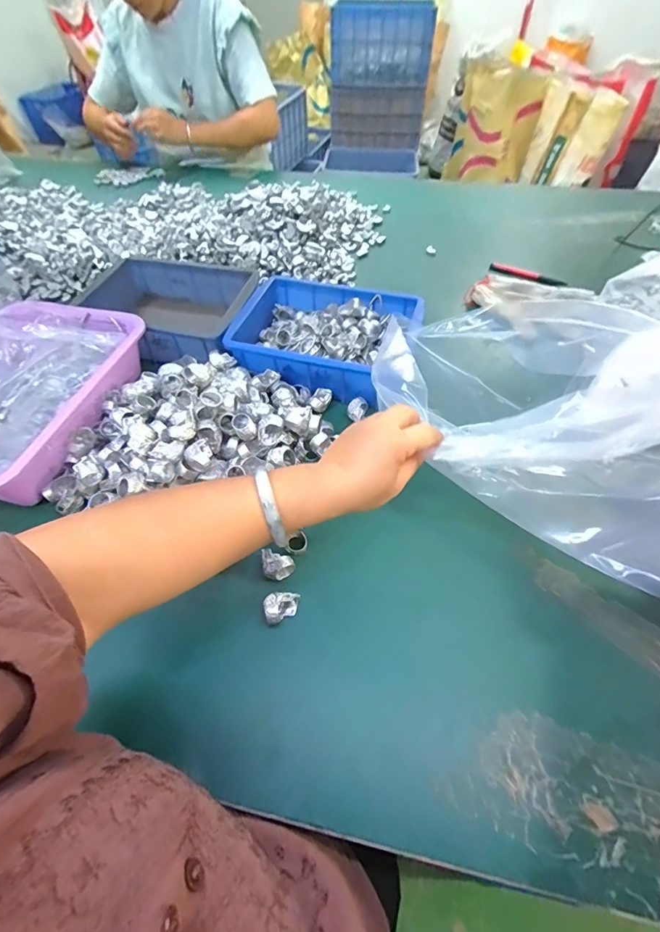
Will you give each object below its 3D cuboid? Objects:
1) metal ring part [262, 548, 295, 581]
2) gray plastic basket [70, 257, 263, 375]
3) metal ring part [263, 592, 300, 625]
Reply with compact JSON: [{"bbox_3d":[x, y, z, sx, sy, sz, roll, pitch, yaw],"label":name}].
[{"bbox_3d":[-0.055,0.099,0.403,0.032,0.023,0.026,34,61,23],"label":"metal ring part"},{"bbox_3d":[-0.247,-0.238,0.637,0.245,0.070,0.185,10,54,8],"label":"gray plastic basket"},{"bbox_3d":[-0.046,0.133,0.385,0.035,0.023,0.022,-31,59,-21],"label":"metal ring part"}]

